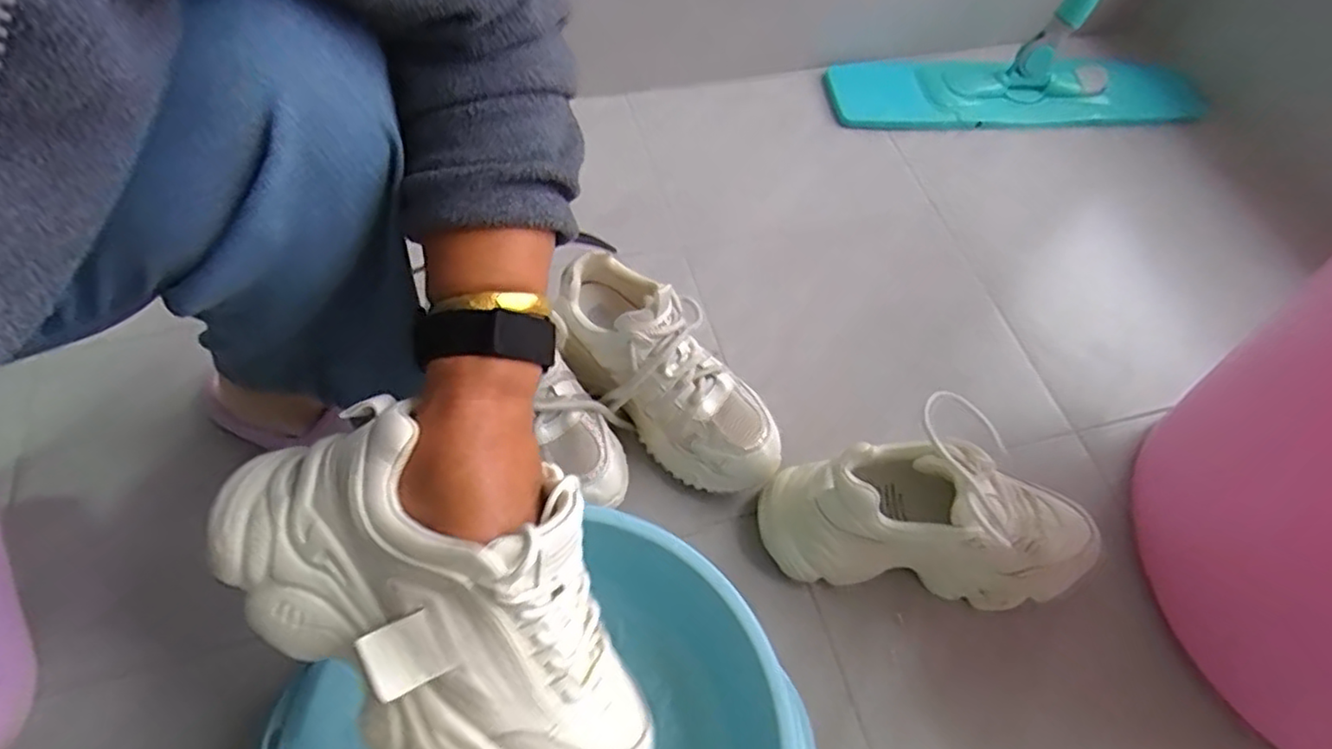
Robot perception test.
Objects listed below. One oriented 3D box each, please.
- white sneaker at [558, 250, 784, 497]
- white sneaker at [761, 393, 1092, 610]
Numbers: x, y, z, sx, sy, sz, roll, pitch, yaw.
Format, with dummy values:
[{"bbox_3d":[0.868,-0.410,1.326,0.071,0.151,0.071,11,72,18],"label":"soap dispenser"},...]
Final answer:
[{"bbox_3d":[0.001,-0.003,0.551,0.087,0.113,0.228,-39,82,-25],"label":"white sneaker"},{"bbox_3d":[0.203,0.108,0.516,0.248,0.141,0.089,8,58,1],"label":"white sneaker"}]

